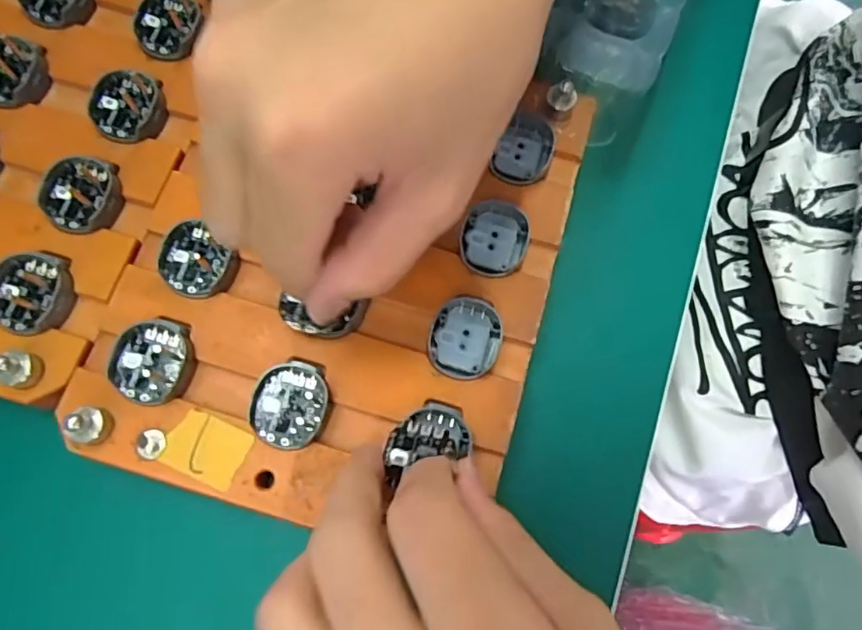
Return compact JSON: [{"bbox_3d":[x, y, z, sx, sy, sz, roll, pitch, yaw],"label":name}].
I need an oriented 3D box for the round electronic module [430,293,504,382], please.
[{"bbox_3d":[0.012,0.007,0.204,0.025,0.004,0.030,10,73,4],"label":"round electronic module"}]

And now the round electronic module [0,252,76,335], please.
[{"bbox_3d":[-0.141,-0.008,0.202,0.025,0.007,0.029,20,74,6],"label":"round electronic module"}]

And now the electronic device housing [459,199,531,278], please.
[{"bbox_3d":[0.024,-0.029,0.215,0.025,0.004,0.030,21,74,7],"label":"electronic device housing"}]

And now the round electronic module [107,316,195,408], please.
[{"bbox_3d":[-0.096,0.016,0.198,0.025,0.007,0.029,4,73,2],"label":"round electronic module"}]

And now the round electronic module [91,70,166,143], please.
[{"bbox_3d":[-0.118,-0.081,0.223,0.025,0.007,0.028,-10,73,-3],"label":"round electronic module"}]

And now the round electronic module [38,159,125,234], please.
[{"bbox_3d":[-0.130,-0.044,0.213,0.027,0.007,0.027,0,73,0],"label":"round electronic module"}]

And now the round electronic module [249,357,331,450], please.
[{"bbox_3d":[-0.047,0.030,0.194,0.025,0.005,0.029,-1,73,0],"label":"round electronic module"}]

